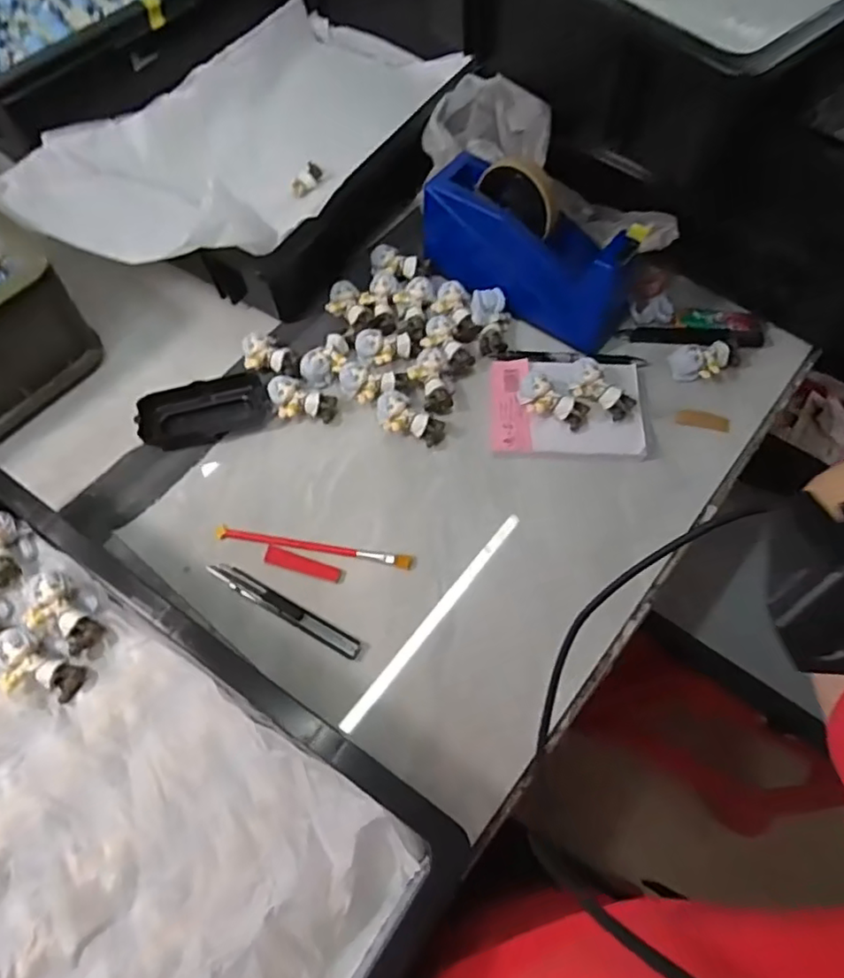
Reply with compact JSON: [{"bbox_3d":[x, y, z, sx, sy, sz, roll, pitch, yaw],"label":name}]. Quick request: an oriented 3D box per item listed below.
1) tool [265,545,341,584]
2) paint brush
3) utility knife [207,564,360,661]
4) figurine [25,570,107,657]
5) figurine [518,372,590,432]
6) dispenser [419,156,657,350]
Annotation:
[{"bbox_3d":[-0.097,0.062,0.494,0.065,0.004,0.016,16,64,9],"label":"tool"},{"bbox_3d":[-0.089,0.048,0.500,0.164,0.012,0.012,8,64,5],"label":"paint brush"},{"bbox_3d":[-0.109,0.094,0.475,0.138,0.005,0.015,27,67,14],"label":"utility knife"},{"bbox_3d":[-0.257,0.088,0.432,0.054,0.030,0.035,38,70,18],"label":"figurine"},{"bbox_3d":[0.115,-0.075,0.533,0.064,0.023,0.032,31,70,1],"label":"figurine"},{"bbox_3d":[0.096,-0.225,0.559,0.198,0.109,0.072,35,69,17],"label":"dispenser"}]

